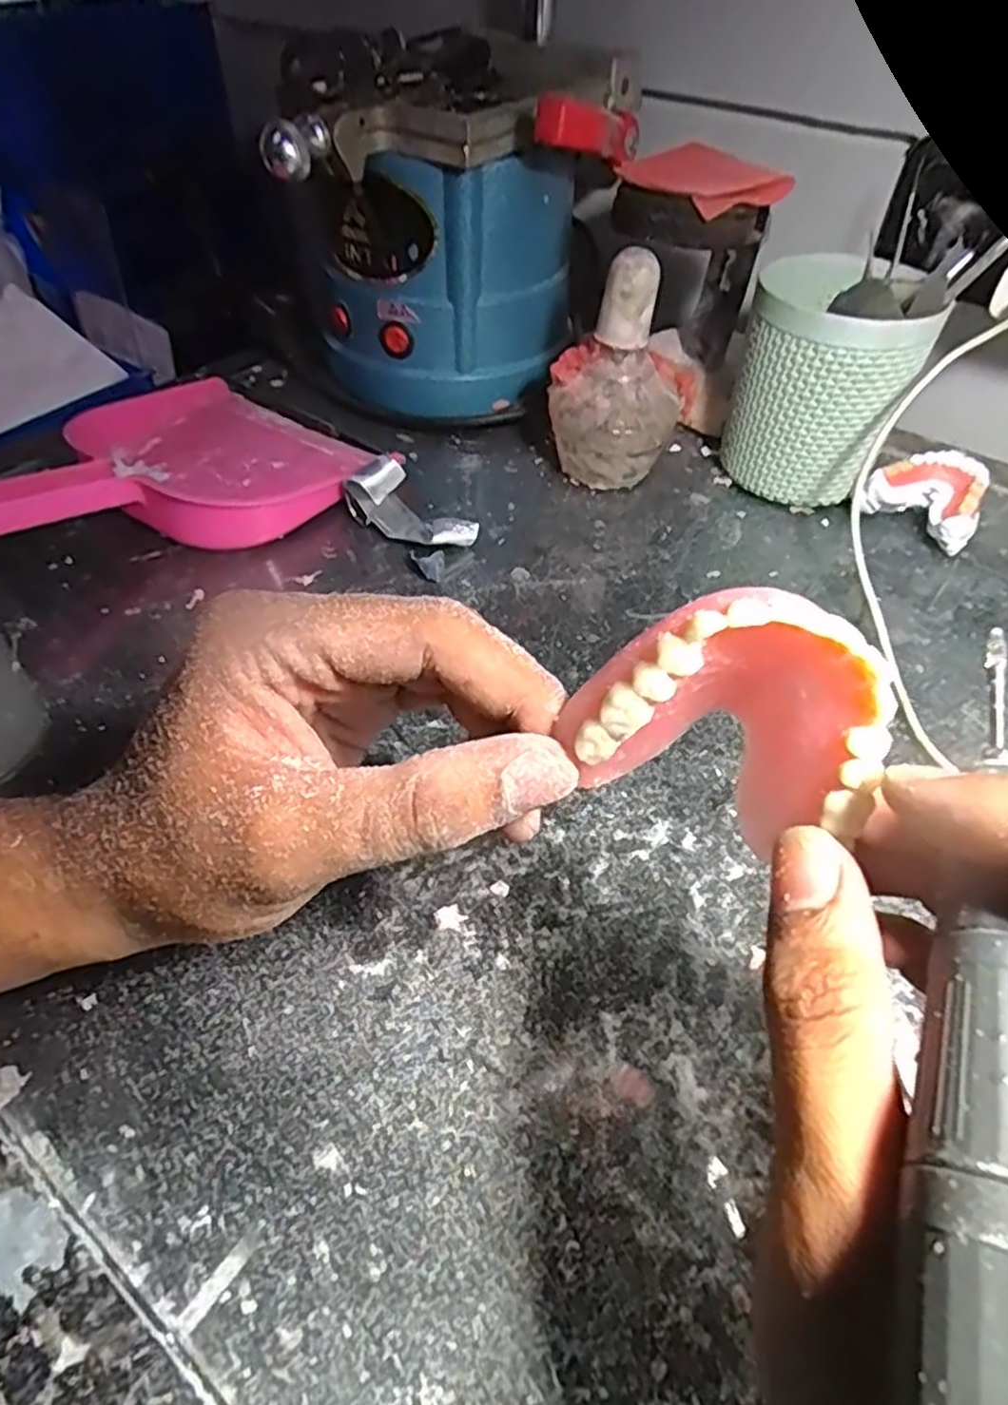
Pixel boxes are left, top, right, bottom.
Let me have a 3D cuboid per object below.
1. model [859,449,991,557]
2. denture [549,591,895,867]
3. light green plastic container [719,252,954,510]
[{"bbox_3d":[0.240,-0.117,0.422,0.064,0.035,0.055,32,55,24],"label":"model"},{"bbox_3d":[0.045,0.004,0.146,0.054,0.053,0.020,28,30,-11],"label":"denture"},{"bbox_3d":[0.173,-0.181,0.412,0.089,0.125,0.083,12,50,9],"label":"light green plastic container"}]

